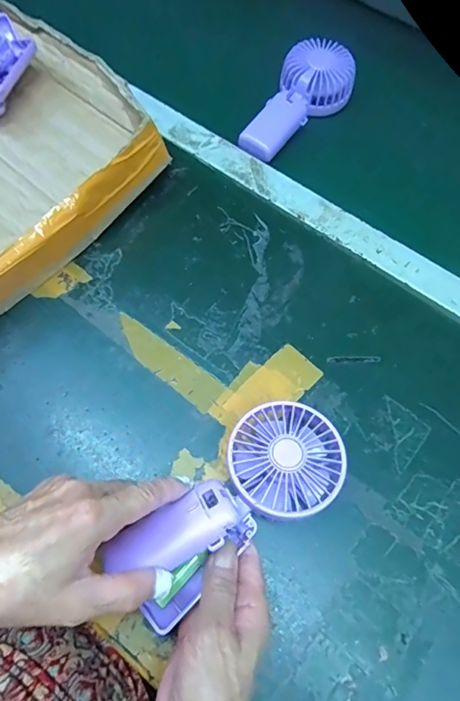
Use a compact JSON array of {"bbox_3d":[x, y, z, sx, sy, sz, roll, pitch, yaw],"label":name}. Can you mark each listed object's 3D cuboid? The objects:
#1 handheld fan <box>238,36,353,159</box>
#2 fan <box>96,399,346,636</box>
[{"bbox_3d":[0.084,-0.293,0.515,0.087,0.041,0.177,29,67,10],"label":"handheld fan"},{"bbox_3d":[0.004,0.106,0.313,0.176,0.043,0.079,-35,72,-21],"label":"fan"}]

